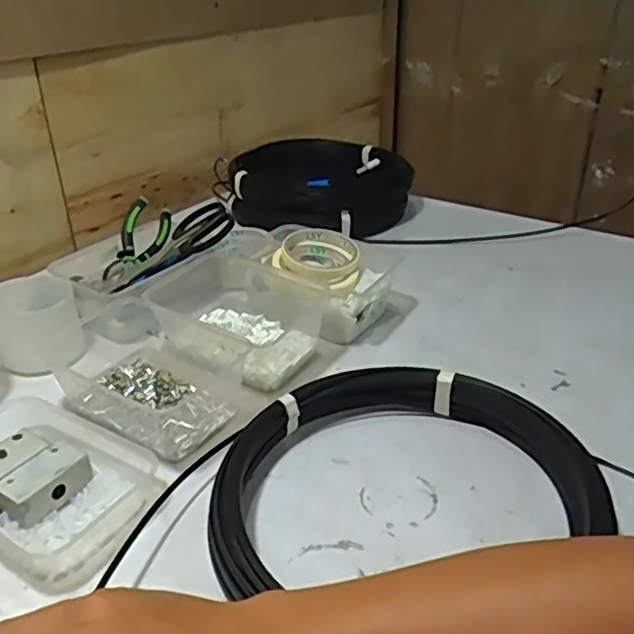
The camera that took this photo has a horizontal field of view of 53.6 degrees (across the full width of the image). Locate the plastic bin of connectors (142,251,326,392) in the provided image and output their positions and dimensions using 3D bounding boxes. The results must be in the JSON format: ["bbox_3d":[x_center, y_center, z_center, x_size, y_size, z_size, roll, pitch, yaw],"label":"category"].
[{"bbox_3d":[-0.096,-0.002,0.677,0.145,0.067,0.212,-24,37,-35],"label":"plastic bin of connectors"}]

